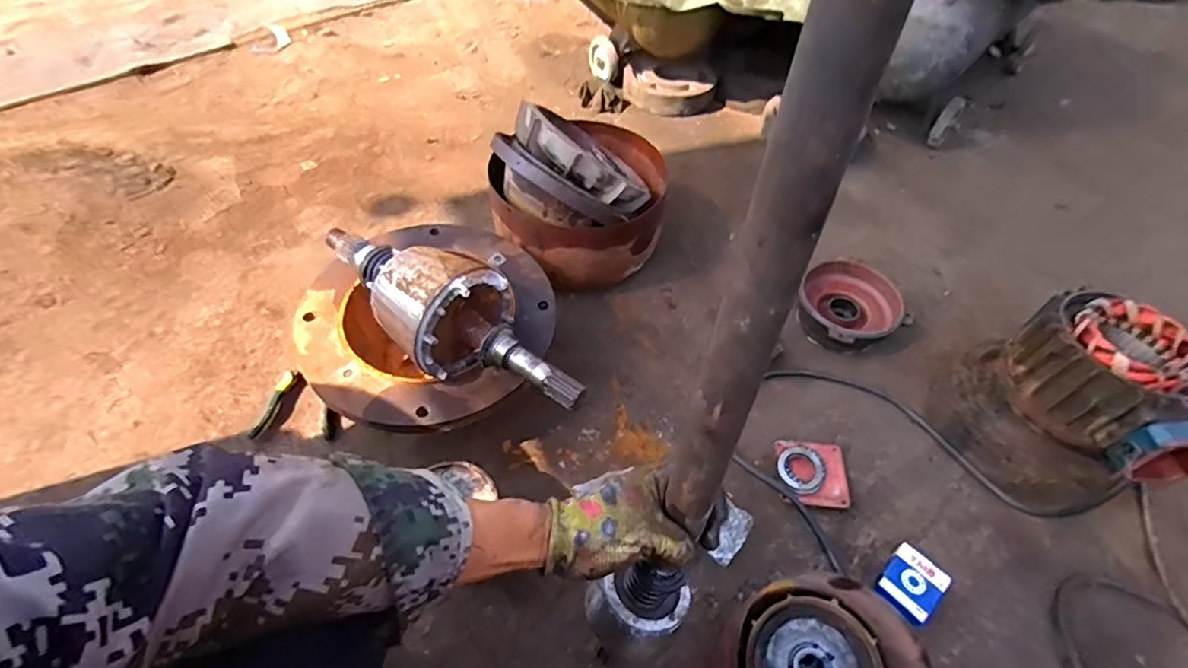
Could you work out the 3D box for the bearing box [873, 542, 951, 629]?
[{"bbox_3d":[0.412,0.327,0.716,0.084,0.027,0.068,-34,61,-25],"label":"bearing box"}]

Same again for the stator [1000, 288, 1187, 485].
[{"bbox_3d":[0.687,0.068,0.733,0.155,0.130,0.242,-15,57,-17],"label":"stator"}]

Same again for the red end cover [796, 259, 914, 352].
[{"bbox_3d":[0.440,-0.040,0.972,0.171,0.075,0.177,-30,59,-24],"label":"red end cover"}]

